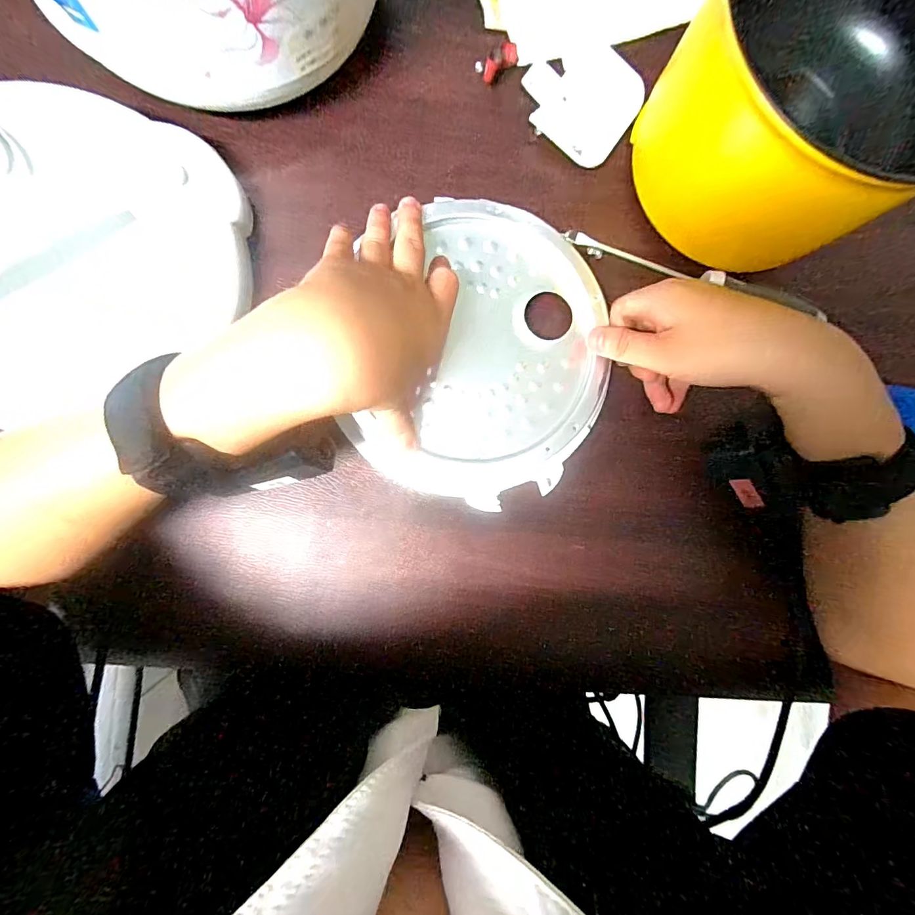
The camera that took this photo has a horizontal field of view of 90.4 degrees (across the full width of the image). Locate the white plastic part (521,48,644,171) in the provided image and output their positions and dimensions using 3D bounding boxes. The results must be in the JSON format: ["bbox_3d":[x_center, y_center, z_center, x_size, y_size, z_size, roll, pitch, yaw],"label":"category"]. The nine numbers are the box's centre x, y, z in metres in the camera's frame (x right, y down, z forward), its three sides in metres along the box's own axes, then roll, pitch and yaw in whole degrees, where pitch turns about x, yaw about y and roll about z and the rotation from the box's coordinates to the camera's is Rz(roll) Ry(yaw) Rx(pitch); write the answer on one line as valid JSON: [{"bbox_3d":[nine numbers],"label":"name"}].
[{"bbox_3d":[0.090,-0.260,0.326,0.078,0.006,0.079,35,86,-2],"label":"white plastic part"}]

